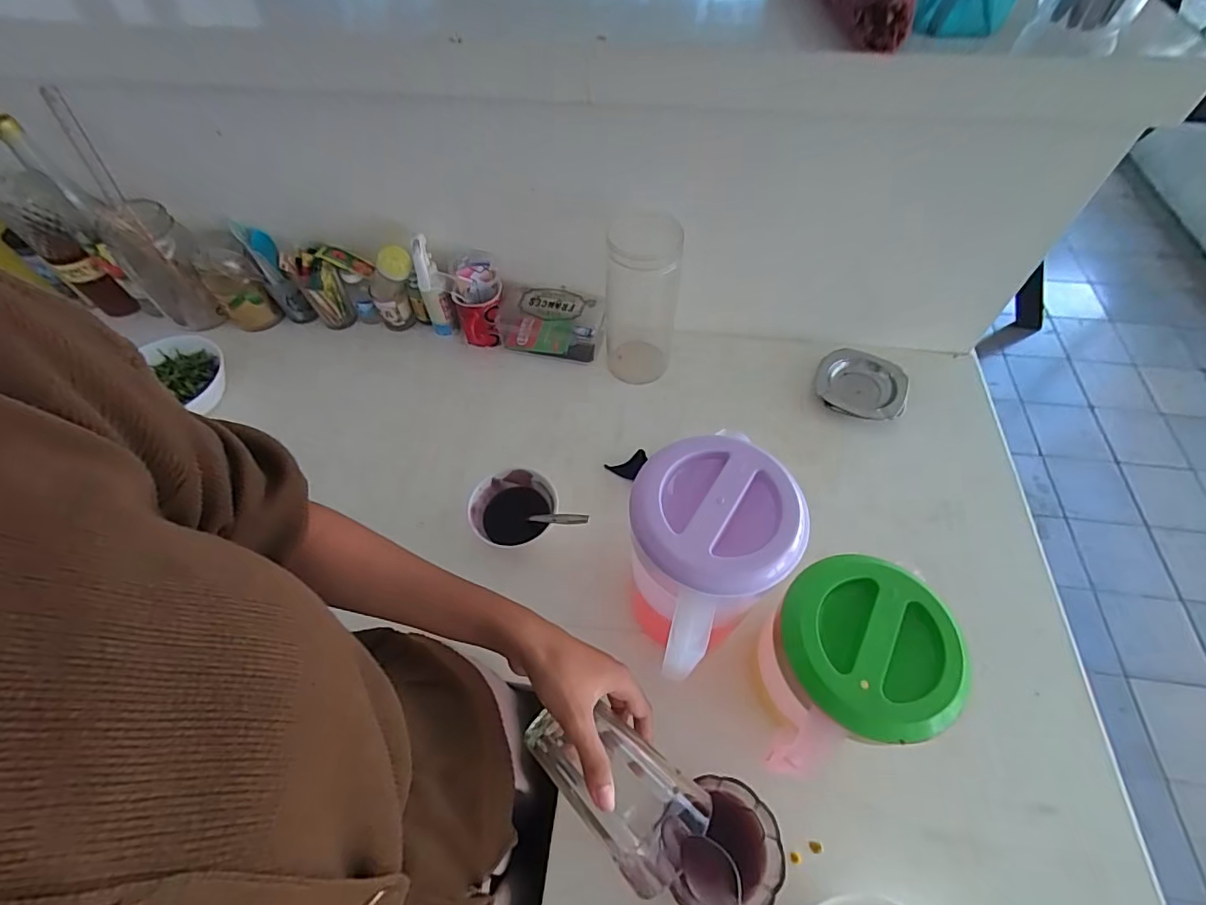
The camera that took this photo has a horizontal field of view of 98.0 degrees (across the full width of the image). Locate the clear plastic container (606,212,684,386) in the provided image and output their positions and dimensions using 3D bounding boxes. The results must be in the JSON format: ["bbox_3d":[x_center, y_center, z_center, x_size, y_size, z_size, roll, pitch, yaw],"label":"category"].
[{"bbox_3d":[0.051,-0.201,0.697,0.097,0.197,0.107,0,56,2],"label":"clear plastic container"}]

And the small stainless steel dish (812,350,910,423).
[{"bbox_3d":[0.357,-0.095,0.726,0.115,0.014,0.111,17,59,13],"label":"small stainless steel dish"}]

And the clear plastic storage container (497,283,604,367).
[{"bbox_3d":[-0.076,-0.188,0.768,0.147,0.076,0.084,9,57,8],"label":"clear plastic storage container"}]

